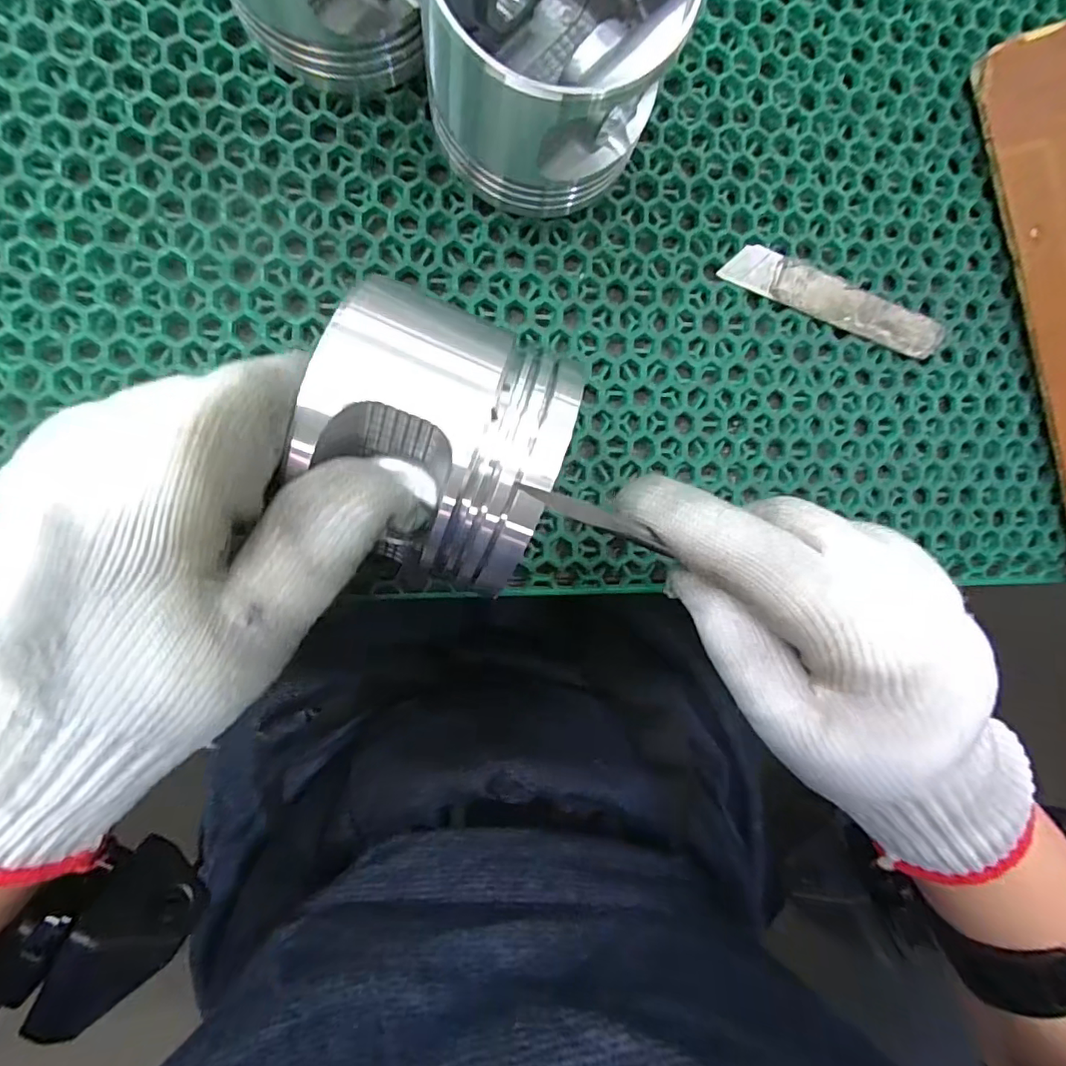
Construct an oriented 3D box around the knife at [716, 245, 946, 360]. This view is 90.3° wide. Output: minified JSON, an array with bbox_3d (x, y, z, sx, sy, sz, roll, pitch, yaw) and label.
[{"bbox_3d":[0.130,-0.099,0.227,0.101,0.004,0.019,17,90,-9],"label":"knife"}]

